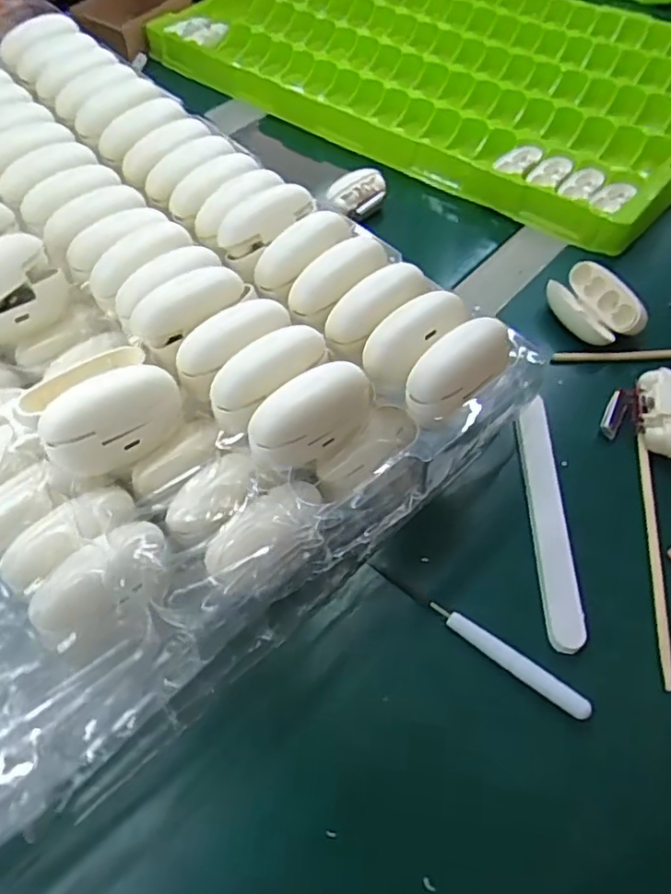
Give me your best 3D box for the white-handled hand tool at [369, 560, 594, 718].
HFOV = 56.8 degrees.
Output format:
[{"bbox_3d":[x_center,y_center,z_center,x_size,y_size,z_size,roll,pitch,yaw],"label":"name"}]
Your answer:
[{"bbox_3d":[0.076,0.101,0.337,0.130,0.012,0.012,34,62,21],"label":"white-handled hand tool"}]

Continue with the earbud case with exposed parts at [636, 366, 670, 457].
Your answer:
[{"bbox_3d":[0.214,-0.022,0.410,0.028,0.035,0.059,12,56,8],"label":"earbud case with exposed parts"}]

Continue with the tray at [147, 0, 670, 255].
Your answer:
[{"bbox_3d":[0.127,-0.449,0.691,0.611,0.026,0.422,39,63,23],"label":"tray"}]

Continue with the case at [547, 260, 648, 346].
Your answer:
[{"bbox_3d":[0.194,-0.106,0.465,0.053,0.034,0.067,-18,57,-13],"label":"case"}]

